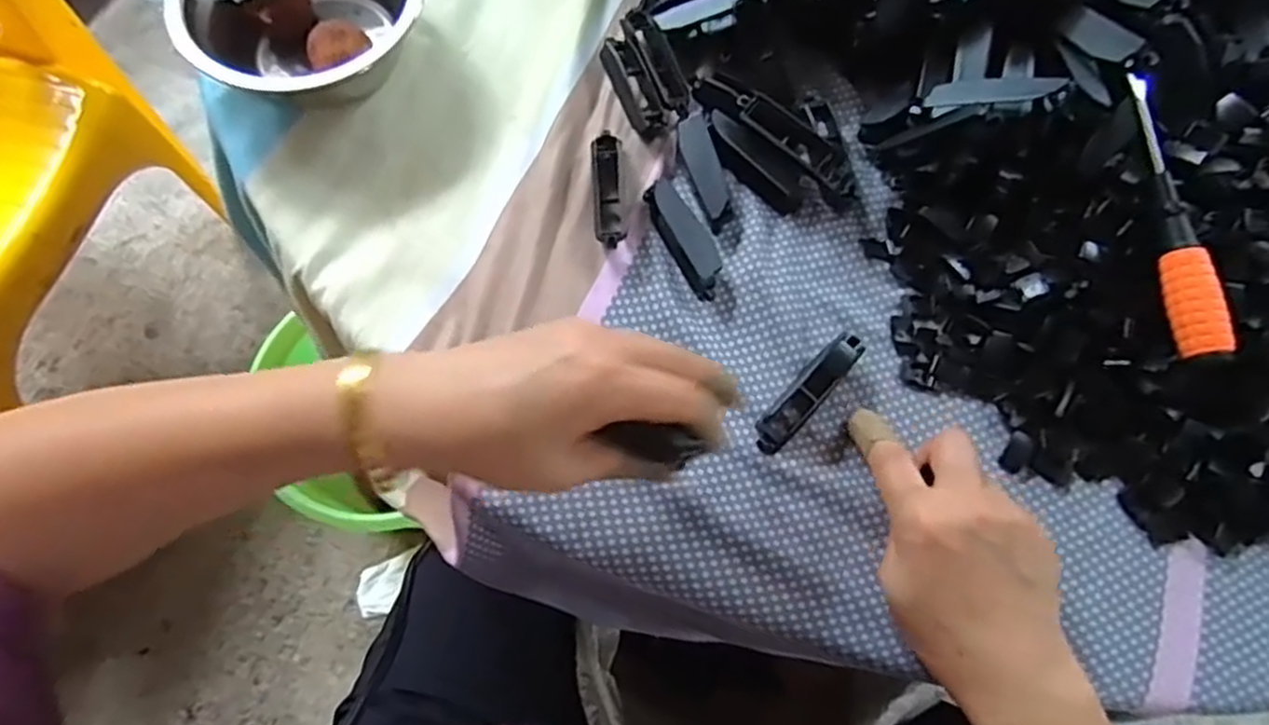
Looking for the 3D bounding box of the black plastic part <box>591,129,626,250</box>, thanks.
[{"bbox_3d":[-0.015,-0.094,0.409,0.017,0.014,0.069,-3,69,-3],"label":"black plastic part"}]

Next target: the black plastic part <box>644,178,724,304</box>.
[{"bbox_3d":[0.030,-0.068,0.404,0.022,0.013,0.070,-22,72,-10],"label":"black plastic part"}]

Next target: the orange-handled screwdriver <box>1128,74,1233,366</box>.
[{"bbox_3d":[0.259,-0.073,0.358,0.018,0.015,0.146,1,69,-1],"label":"orange-handled screwdriver"}]

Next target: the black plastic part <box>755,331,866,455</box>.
[{"bbox_3d":[0.089,0.015,0.377,0.018,0.017,0.076,41,73,13],"label":"black plastic part"}]

